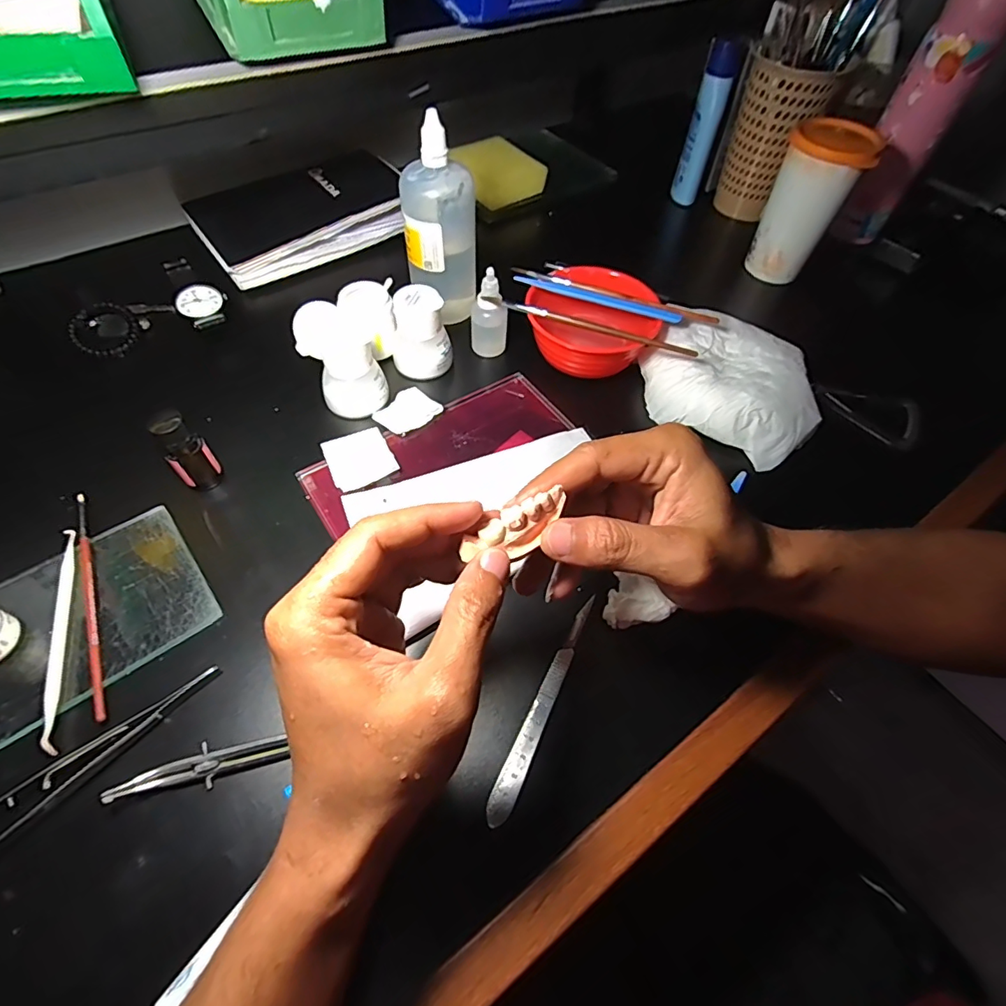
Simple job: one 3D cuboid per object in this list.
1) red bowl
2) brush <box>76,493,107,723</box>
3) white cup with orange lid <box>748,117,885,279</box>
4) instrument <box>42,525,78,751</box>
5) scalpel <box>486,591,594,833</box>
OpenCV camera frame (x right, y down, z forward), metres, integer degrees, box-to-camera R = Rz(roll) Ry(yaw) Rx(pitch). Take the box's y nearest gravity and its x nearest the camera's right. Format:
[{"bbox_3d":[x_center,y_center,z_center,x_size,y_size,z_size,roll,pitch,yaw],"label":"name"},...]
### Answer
[{"bbox_3d":[0.074,-0.158,0.440,0.108,0.047,0.095,3,58,-2],"label":"red bowl"},{"bbox_3d":[-0.252,0.057,0.307,0.007,0.006,0.157,-22,62,-17],"label":"brush"},{"bbox_3d":[0.293,-0.292,0.498,0.071,0.124,0.069,25,59,11],"label":"white cup with orange lid"},{"bbox_3d":[-0.259,0.074,0.295,0.008,0.006,0.138,-15,60,-13],"label":"instrument"},{"bbox_3d":[0.023,0.113,0.291,0.013,0.008,0.133,24,59,11],"label":"scalpel"}]

